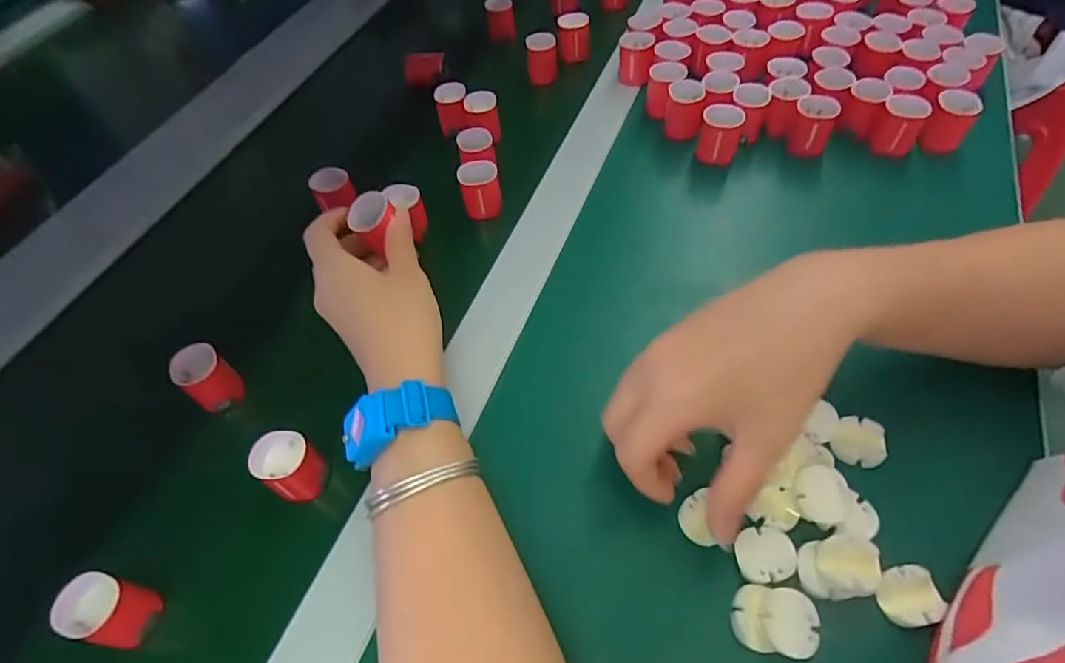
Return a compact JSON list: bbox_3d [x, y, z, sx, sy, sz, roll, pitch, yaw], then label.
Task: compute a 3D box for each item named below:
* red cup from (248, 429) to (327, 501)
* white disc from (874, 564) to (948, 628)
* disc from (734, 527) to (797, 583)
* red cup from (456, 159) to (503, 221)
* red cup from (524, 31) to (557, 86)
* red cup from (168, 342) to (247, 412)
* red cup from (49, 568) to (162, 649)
[{"bbox_3d":[-0.136,0.076,0.320,0.028,0.034,0.030,-3,54,4],"label":"red cup"},{"bbox_3d":[0.174,0.125,0.266,0.028,0.012,0.024,-14,54,-5],"label":"white disc"},{"bbox_3d":[0.113,0.107,0.274,0.027,0.004,0.025,-3,54,4],"label":"disc"},{"bbox_3d":[-0.040,-0.110,0.442,0.030,0.036,0.028,-3,54,4],"label":"red cup"},{"bbox_3d":[0.009,-0.257,0.531,0.027,0.037,0.022,-6,55,1],"label":"red cup"},{"bbox_3d":[-0.205,0.029,0.359,0.031,0.033,0.027,29,62,24],"label":"red cup"},{"bbox_3d":[-0.212,0.138,0.282,0.028,0.033,0.028,-3,54,4],"label":"red cup"}]

